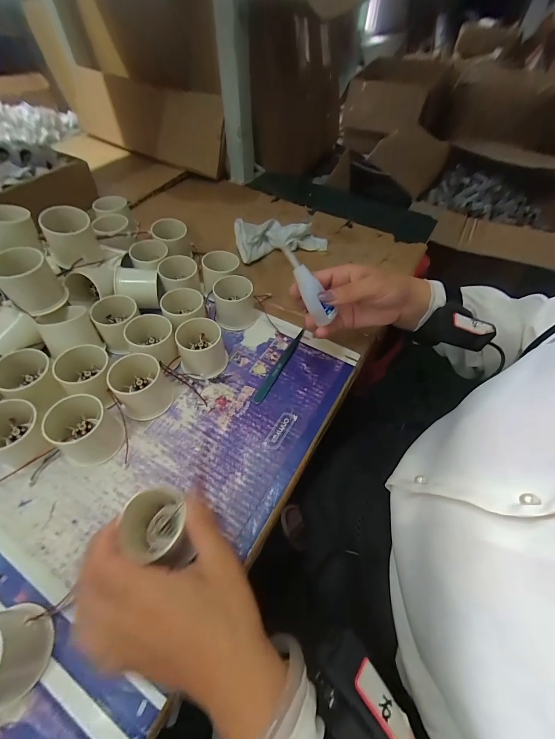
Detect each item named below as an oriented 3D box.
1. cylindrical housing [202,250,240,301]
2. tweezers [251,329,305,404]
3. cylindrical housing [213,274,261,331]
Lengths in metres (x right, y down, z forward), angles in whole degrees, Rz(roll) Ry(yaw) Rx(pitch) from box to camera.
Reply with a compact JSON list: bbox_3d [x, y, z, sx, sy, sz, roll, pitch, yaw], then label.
[{"bbox_3d":[-0.079,-0.133,0.435,0.051,0.050,0.048,-3,55,-6],"label":"cylindrical housing"},{"bbox_3d":[0.004,-0.007,0.381,0.014,0.004,0.123,26,57,14],"label":"tweezers"},{"bbox_3d":[-0.055,-0.090,0.411,0.056,0.047,0.053,-7,55,-8],"label":"cylindrical housing"}]

